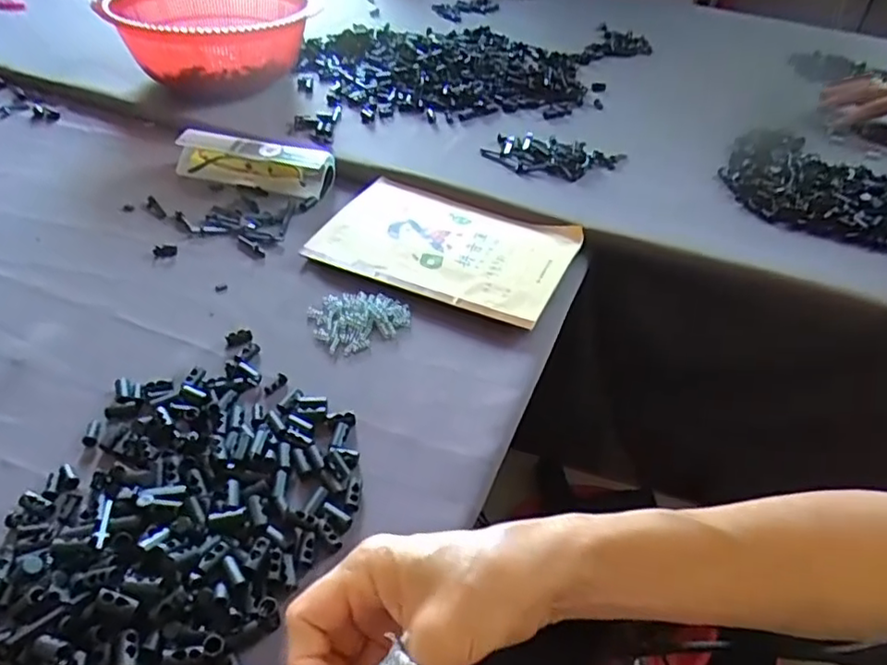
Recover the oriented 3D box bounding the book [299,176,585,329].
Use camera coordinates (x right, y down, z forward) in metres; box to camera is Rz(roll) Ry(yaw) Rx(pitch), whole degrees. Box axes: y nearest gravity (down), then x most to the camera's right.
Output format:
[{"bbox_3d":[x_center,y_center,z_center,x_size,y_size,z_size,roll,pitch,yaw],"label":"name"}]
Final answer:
[{"bbox_3d":[0.003,-0.076,0.553,0.206,0.014,0.137,18,44,17],"label":"book"}]

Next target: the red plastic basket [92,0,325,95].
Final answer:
[{"bbox_3d":[-0.276,-0.349,0.764,0.210,0.097,0.227,-3,42,-6],"label":"red plastic basket"}]

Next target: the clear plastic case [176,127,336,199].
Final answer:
[{"bbox_3d":[-0.188,-0.169,0.627,0.153,0.034,0.046,12,43,10],"label":"clear plastic case"}]

